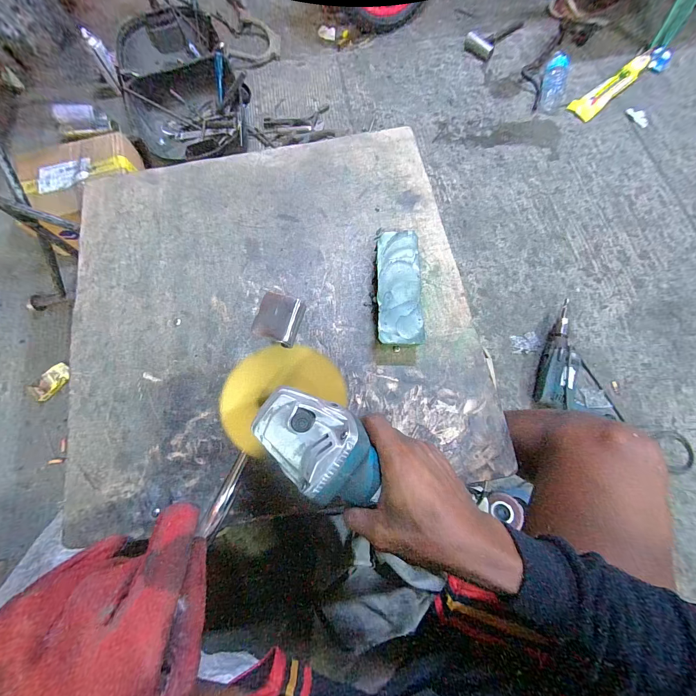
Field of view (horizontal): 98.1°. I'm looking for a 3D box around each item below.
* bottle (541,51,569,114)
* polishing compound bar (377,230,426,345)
[{"bbox_3d":[0.789,-1.025,1.151,0.087,0.062,0.290,16,72,5],"label":"bottle"},{"bbox_3d":[0.075,-0.086,0.443,0.068,0.034,0.178,1,75,2],"label":"polishing compound bar"}]

